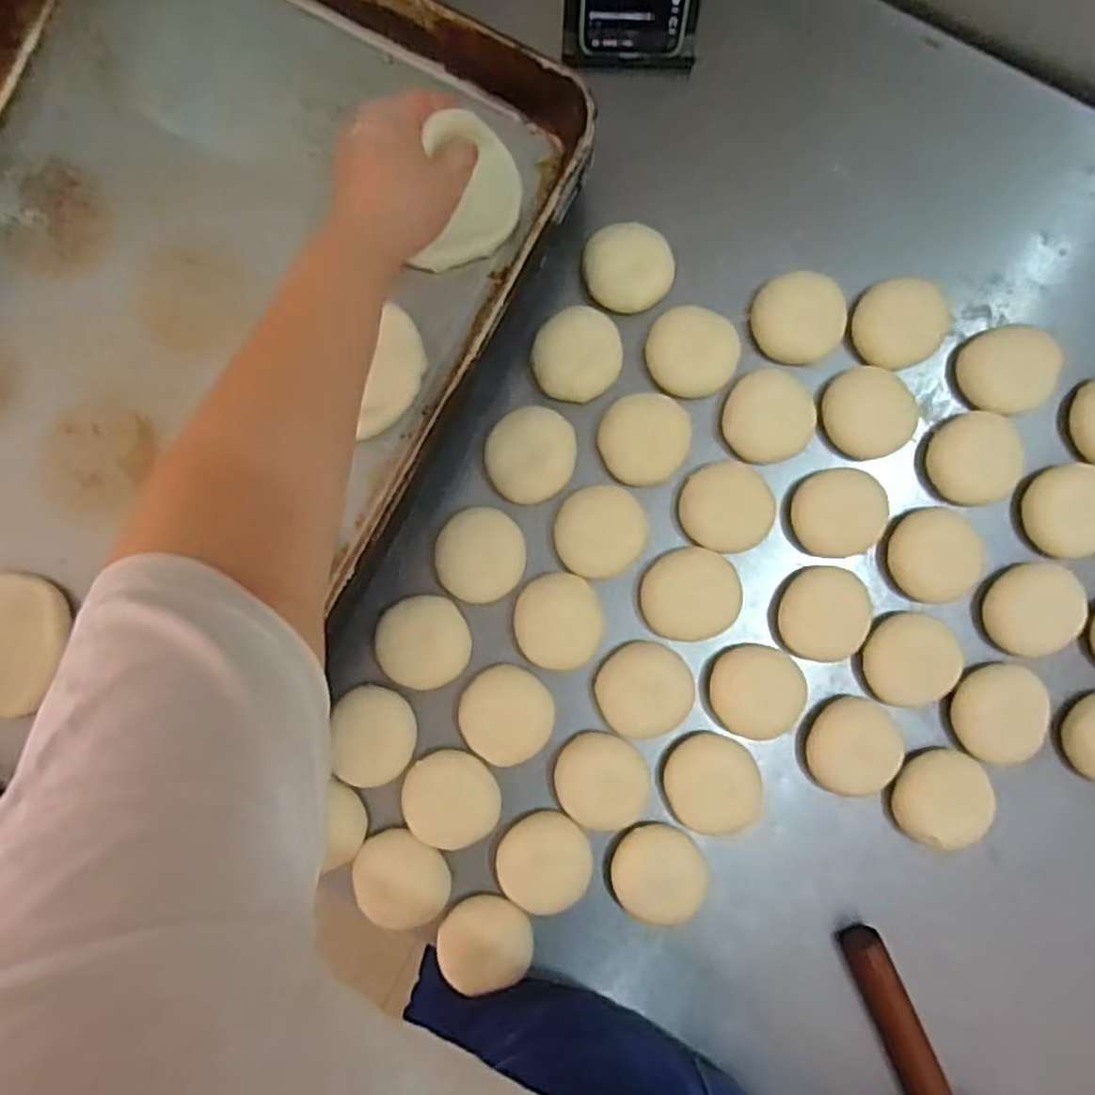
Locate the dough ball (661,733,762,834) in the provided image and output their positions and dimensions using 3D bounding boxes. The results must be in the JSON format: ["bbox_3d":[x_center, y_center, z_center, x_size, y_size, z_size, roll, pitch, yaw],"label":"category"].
[{"bbox_3d":[0.119,0.170,0.508,0.069,0.013,0.069,0,87,0],"label":"dough ball"}]

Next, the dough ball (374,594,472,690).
[{"bbox_3d":[-0.088,0.067,0.508,0.064,0.014,0.063,0,87,0],"label":"dough ball"}]

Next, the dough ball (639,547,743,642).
[{"bbox_3d":[0.104,0.034,0.514,0.071,0.014,0.064,10,87,0],"label":"dough ball"}]

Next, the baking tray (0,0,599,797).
[{"bbox_3d":[-0.274,-0.120,0.476,0.404,0.059,0.598,27,87,1],"label":"baking tray"}]

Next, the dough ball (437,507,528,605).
[{"bbox_3d":[-0.048,0.006,0.515,0.061,0.017,0.066,0,87,0],"label":"dough ball"}]

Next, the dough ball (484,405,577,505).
[{"bbox_3d":[-0.012,-0.068,0.517,0.063,0.014,0.069,0,87,0],"label":"dough ball"}]

